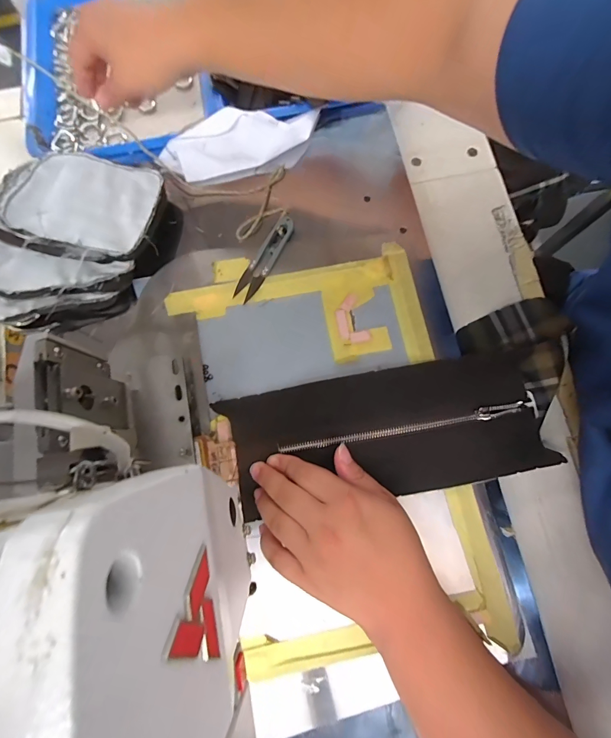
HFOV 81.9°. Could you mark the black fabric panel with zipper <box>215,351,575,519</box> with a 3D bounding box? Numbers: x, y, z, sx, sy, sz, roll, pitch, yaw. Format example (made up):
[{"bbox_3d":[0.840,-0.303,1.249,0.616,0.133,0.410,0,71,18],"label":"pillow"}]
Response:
[{"bbox_3d":[0.077,0.057,0.333,0.288,0.012,0.115,-9,80,-2],"label":"black fabric panel with zipper"}]

